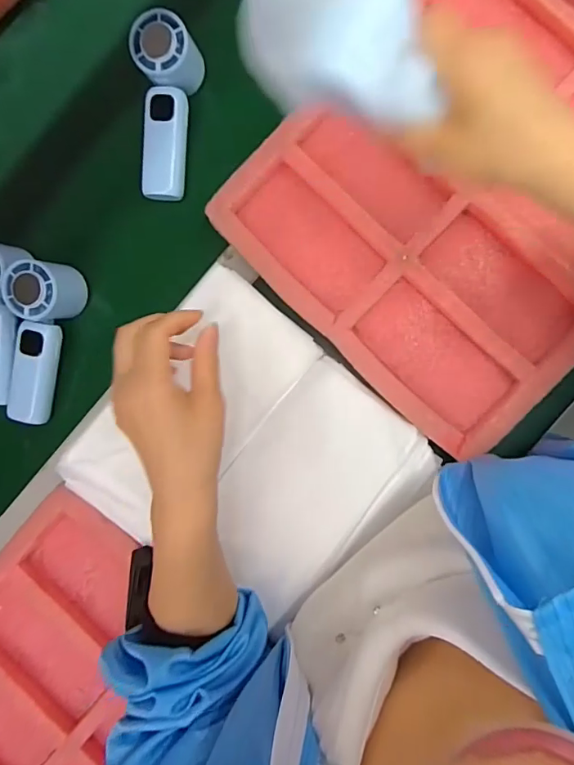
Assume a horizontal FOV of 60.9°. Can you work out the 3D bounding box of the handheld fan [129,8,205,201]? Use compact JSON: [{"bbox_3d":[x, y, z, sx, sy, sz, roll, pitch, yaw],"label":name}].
[{"bbox_3d":[-0.115,-0.257,0.471,0.049,0.051,0.154,6,104,5],"label":"handheld fan"}]

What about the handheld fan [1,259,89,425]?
[{"bbox_3d":[-0.241,-0.040,0.480,0.052,0.056,0.154,15,104,5],"label":"handheld fan"}]

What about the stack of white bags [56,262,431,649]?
[{"bbox_3d":[-0.036,0.072,0.429,0.258,0.027,0.240,41,93,4],"label":"stack of white bags"}]

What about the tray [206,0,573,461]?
[{"bbox_3d":[0.179,-0.186,0.426,0.322,0.026,0.418,43,93,4],"label":"tray"}]

